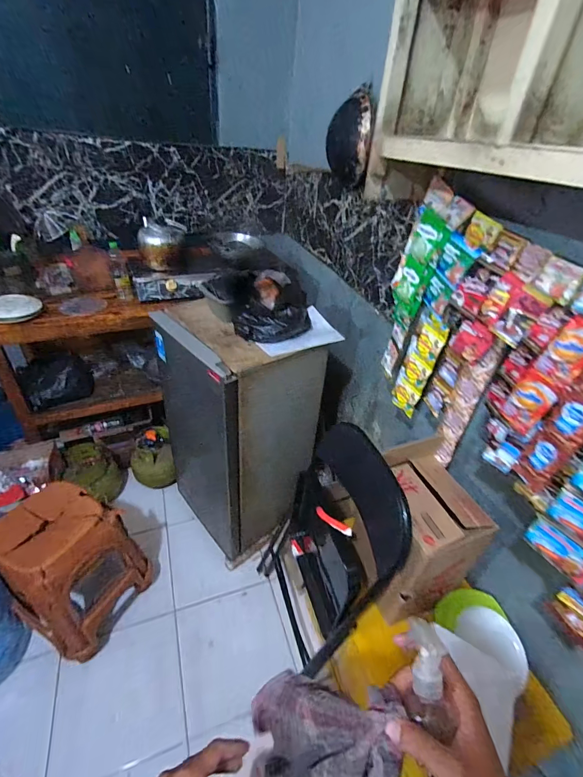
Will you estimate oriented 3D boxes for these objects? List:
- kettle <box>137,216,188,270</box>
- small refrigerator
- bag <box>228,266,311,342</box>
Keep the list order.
[{"bbox_3d":[-0.603,-0.689,1.665,0.209,0.211,0.218,-8,38,-19],"label":"kettle"},{"bbox_3d":[-0.205,0.150,1.490,0.466,0.929,0.518,-24,46,-35],"label":"small refrigerator"},{"bbox_3d":[-0.063,-0.273,1.134,0.209,0.194,0.202,18,38,16],"label":"bag"}]

